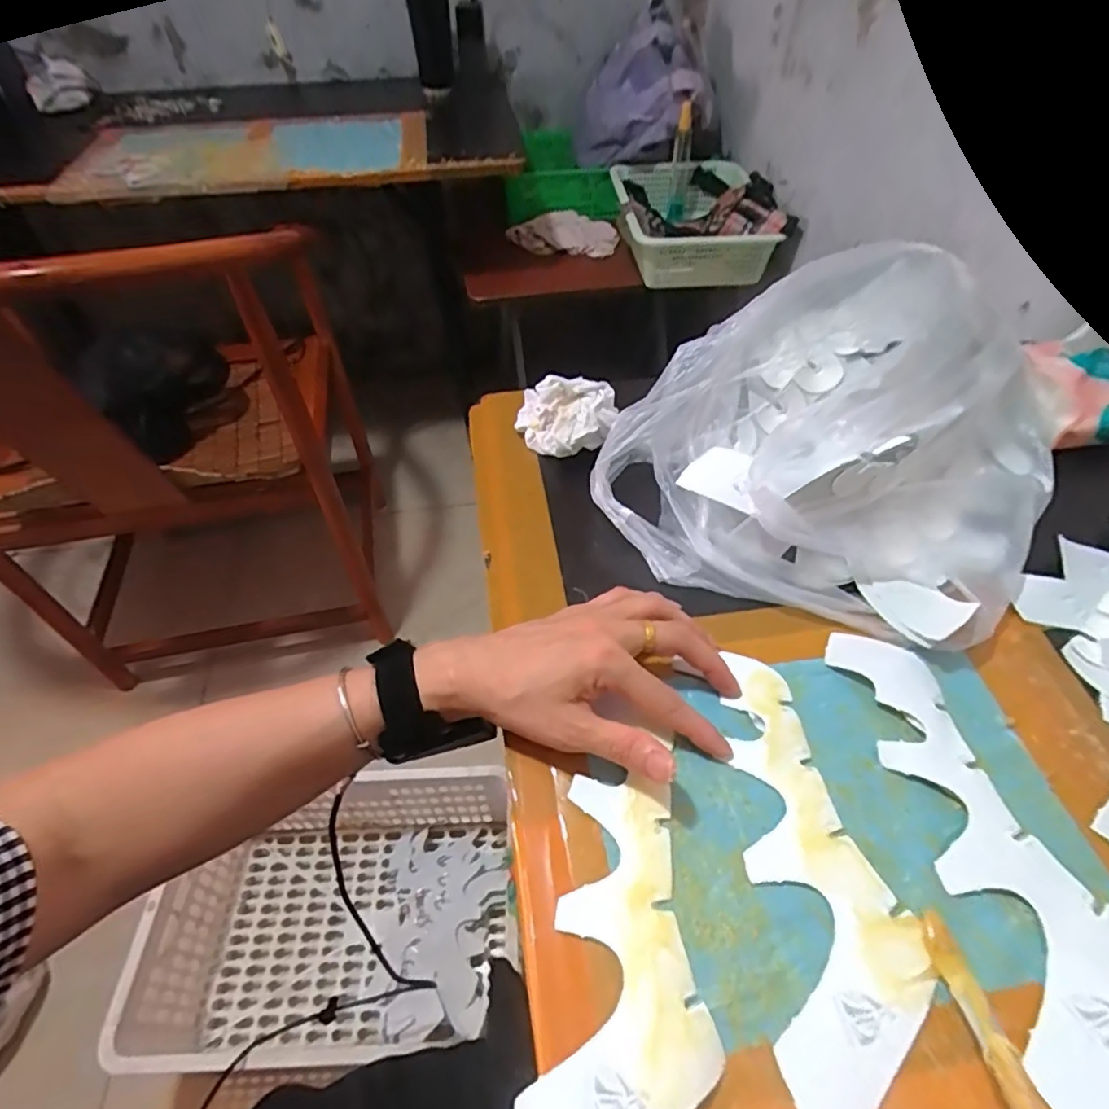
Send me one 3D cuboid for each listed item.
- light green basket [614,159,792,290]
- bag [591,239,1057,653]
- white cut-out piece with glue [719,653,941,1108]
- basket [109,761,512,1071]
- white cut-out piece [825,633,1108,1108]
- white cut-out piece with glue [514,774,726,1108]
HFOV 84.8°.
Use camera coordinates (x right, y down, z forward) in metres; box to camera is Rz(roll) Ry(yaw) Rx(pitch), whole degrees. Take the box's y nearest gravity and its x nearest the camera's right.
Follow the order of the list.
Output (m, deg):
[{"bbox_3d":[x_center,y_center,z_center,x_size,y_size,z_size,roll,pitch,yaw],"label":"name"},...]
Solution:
[{"bbox_3d":[0.262,-0.650,1.192,0.275,0.126,0.355,-1,51,-2],"label":"light green basket"},{"bbox_3d":[0.221,-0.094,0.431,0.261,0.117,0.329,37,57,27],"label":"bag"},{"bbox_3d":[0.133,0.148,0.302,0.072,0.006,0.209,1,50,2],"label":"white cut-out piece with glue"},{"bbox_3d":[-0.277,0.473,0.819,0.425,0.198,0.269,-5,51,-5],"label":"basket"},{"bbox_3d":[0.219,0.138,0.305,0.071,0.008,0.226,-8,51,-4],"label":"white cut-out piece"},{"bbox_3d":[0.033,0.185,0.271,0.074,0.013,0.162,3,49,14],"label":"white cut-out piece with glue"}]

